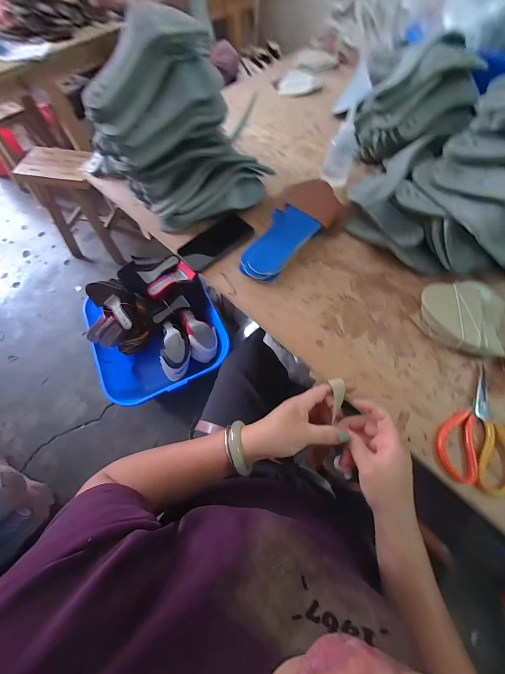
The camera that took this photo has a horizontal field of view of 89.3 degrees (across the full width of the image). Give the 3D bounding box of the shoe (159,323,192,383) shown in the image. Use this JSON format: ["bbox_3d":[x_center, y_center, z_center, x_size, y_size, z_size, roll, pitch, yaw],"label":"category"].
[{"bbox_3d":[-0.328,0.066,1.087,0.122,0.083,0.254,-3,94,0],"label":"shoe"}]

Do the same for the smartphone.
[{"bbox_3d":[-0.079,-0.207,0.554,0.160,0.008,0.089,-38,70,-15],"label":"smartphone"}]

